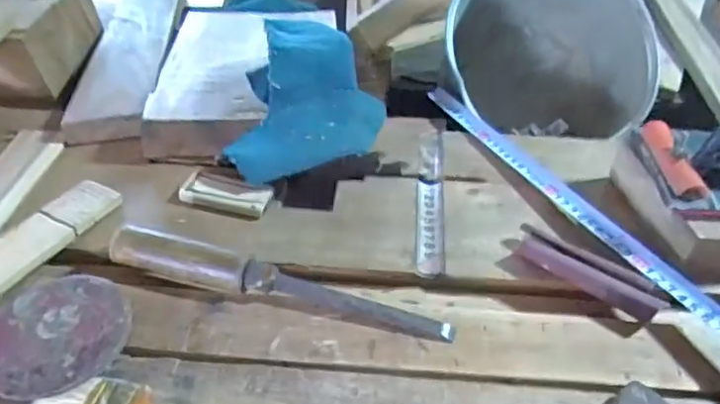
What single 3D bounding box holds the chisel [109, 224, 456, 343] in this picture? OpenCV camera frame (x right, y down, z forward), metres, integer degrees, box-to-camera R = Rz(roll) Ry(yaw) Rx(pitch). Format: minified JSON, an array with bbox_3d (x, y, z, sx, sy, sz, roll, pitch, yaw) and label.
[{"bbox_3d":[-0.058,0.057,0.421,0.251,0.031,0.023,9,42,11],"label":"chisel"}]

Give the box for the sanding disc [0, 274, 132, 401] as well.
[{"bbox_3d":[-0.202,0.086,0.390,0.090,0.010,0.096,0,42,0],"label":"sanding disc"}]

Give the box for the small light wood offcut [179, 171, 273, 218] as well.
[{"bbox_3d":[-0.114,-0.005,0.500,0.077,0.019,0.029,13,43,15],"label":"small light wood offcut"}]

